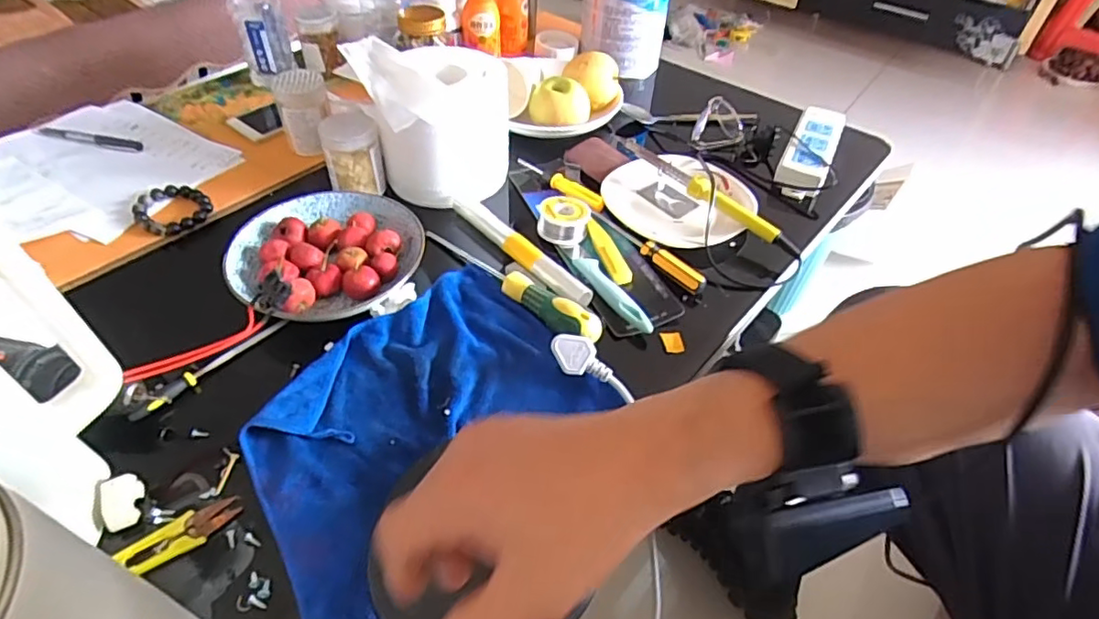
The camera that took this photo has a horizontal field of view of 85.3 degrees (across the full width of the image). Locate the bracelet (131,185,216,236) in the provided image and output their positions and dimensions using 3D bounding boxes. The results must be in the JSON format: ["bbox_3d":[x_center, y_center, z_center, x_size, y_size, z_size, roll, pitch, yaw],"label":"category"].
[{"bbox_3d":[-0.405,-0.109,0.642,0.064,0.020,0.070,2,46,-2],"label":"bracelet"}]

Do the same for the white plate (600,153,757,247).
[{"bbox_3d":[0.150,-0.128,0.691,0.170,0.025,0.170,2,46,-2],"label":"white plate"}]

